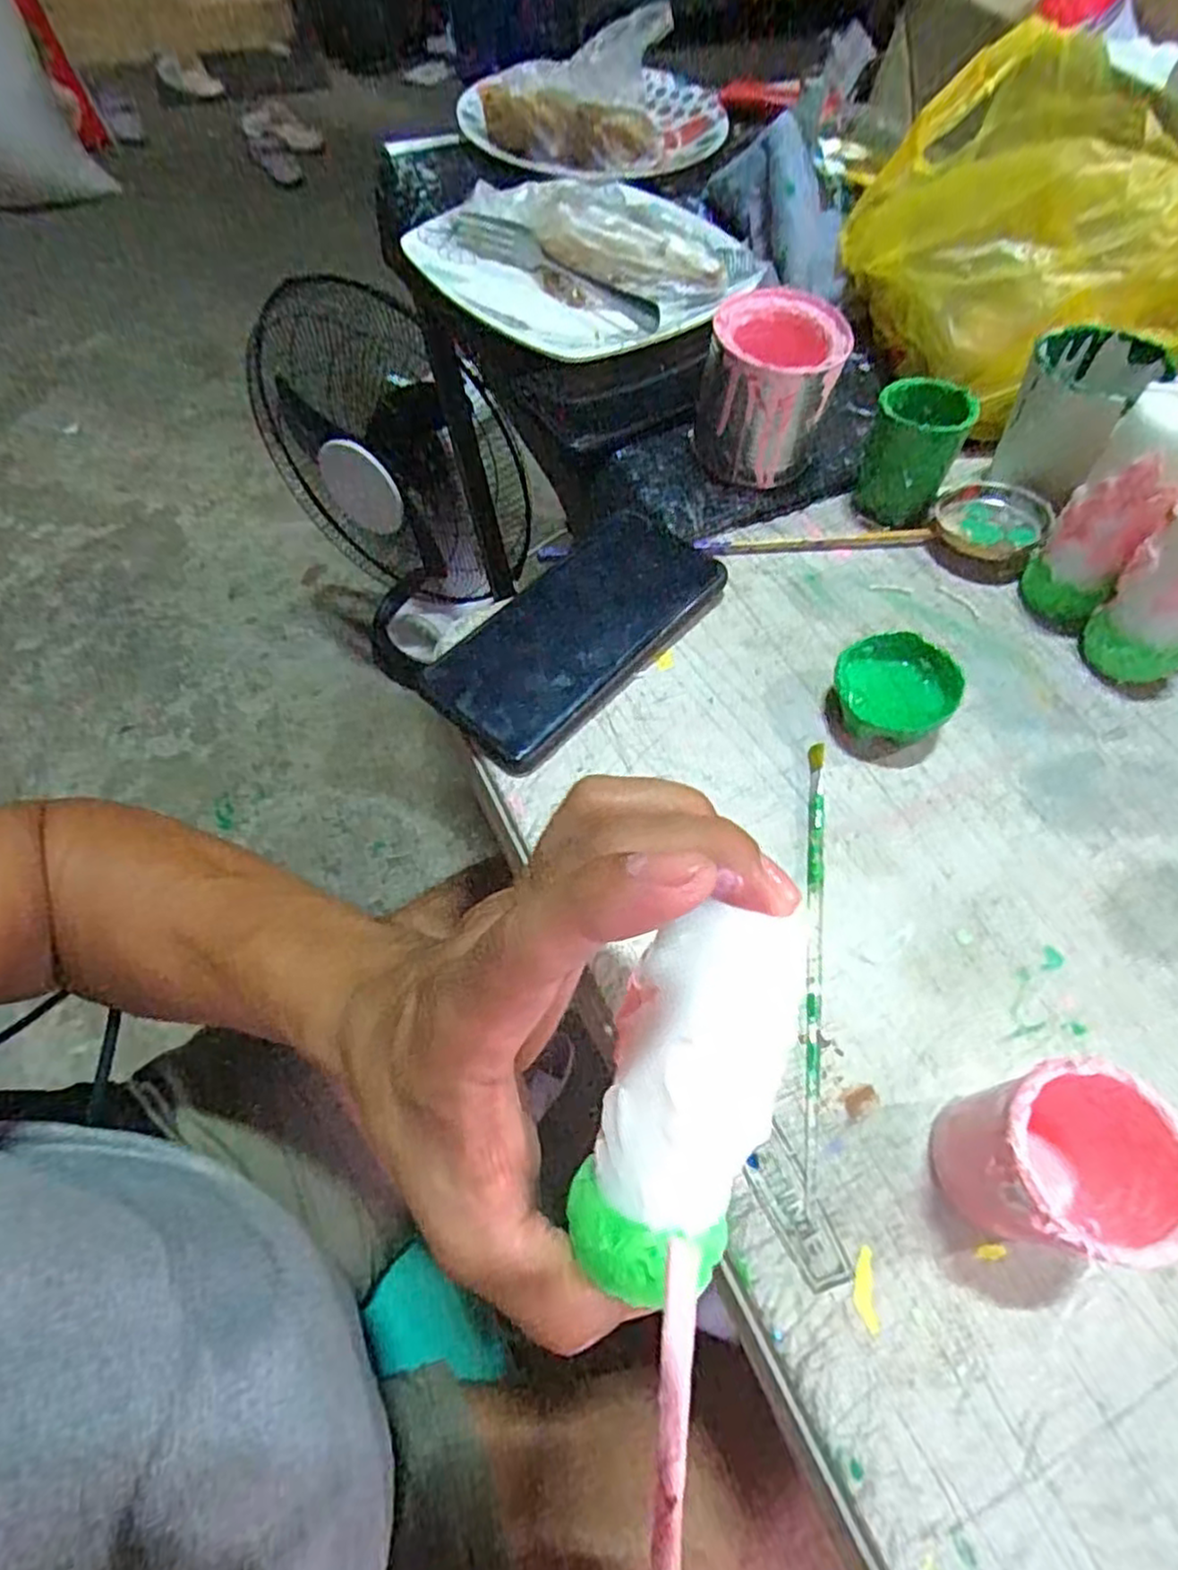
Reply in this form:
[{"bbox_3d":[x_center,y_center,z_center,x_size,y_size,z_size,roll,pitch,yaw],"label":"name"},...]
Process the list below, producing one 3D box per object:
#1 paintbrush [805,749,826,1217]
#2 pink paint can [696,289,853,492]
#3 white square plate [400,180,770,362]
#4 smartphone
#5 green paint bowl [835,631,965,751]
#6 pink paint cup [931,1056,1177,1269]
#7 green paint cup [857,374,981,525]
[{"bbox_3d":[0.092,0.063,0.287,0.006,0.006,0.185,9,62,3],"label":"paintbrush"},{"bbox_3d":[0.100,-0.219,0.402,0.071,0.079,0.073,13,62,5],"label":"pink paint can"},{"bbox_3d":[0.006,-0.364,0.480,0.201,0.043,0.205,-33,67,-18],"label":"white square plate"},{"bbox_3d":[-0.006,-0.080,0.363,0.079,0.017,0.161,39,67,17],"label":"smartphone"},{"bbox_3d":[0.144,-0.043,0.336,0.053,0.027,0.054,1,61,-2],"label":"green paint bowl"},{"bbox_3d":[0.141,0.117,0.223,0.052,0.065,0.049,1,61,-2],"label":"pink paint cup"},{"bbox_3d":[0.178,-0.186,0.394,0.046,0.065,0.049,1,61,-2],"label":"green paint cup"}]

